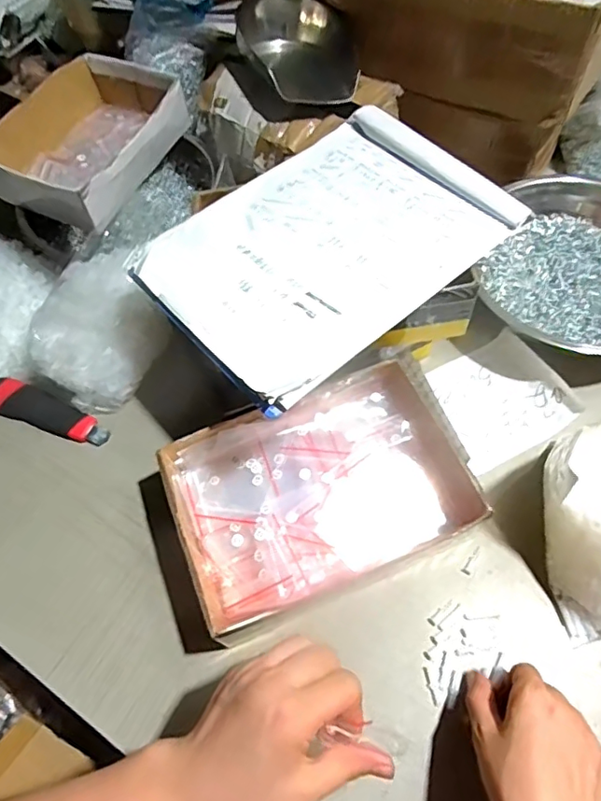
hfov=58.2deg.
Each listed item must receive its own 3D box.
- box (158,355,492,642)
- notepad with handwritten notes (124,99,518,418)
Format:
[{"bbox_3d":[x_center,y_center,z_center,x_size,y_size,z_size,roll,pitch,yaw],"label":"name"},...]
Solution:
[{"bbox_3d":[0.019,0.083,0.503,0.260,0.069,0.174,-22,61,-8],"label":"box"},{"bbox_3d":[0.026,-0.146,0.492,0.307,0.012,0.218,-38,65,-16],"label":"notepad with handwritten notes"}]

